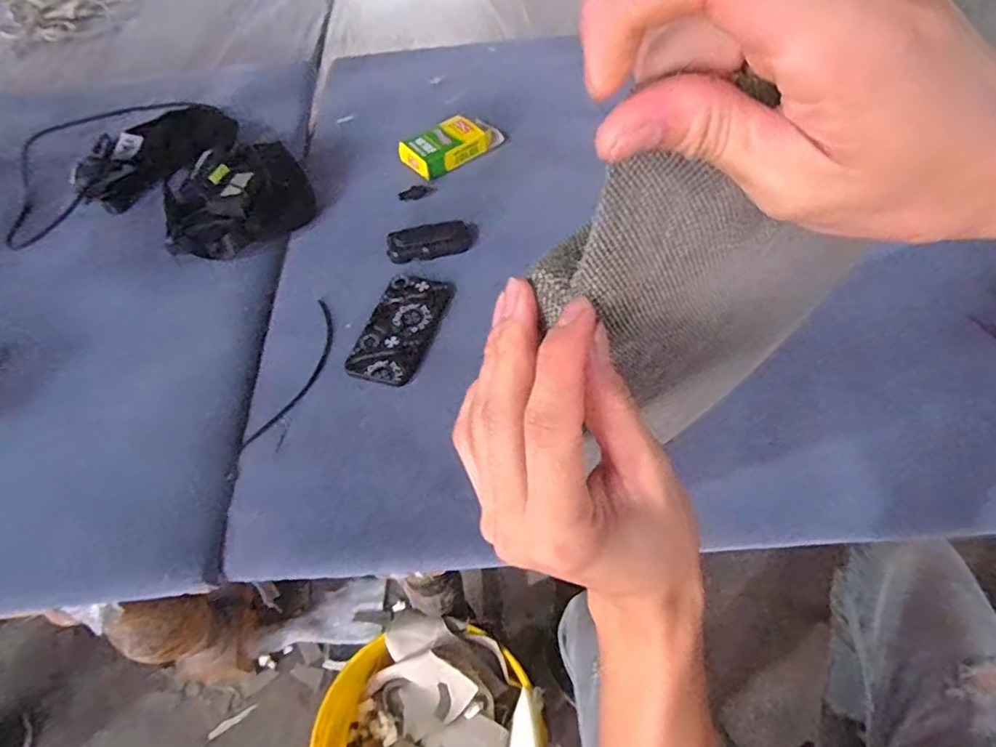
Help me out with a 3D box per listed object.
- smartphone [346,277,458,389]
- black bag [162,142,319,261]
[{"bbox_3d":[-0.115,-0.057,0.704,0.083,0.010,0.163,16,57,10],"label":"smartphone"},{"bbox_3d":[-0.362,-0.244,0.805,0.198,0.060,0.181,-21,58,-10],"label":"black bag"}]

